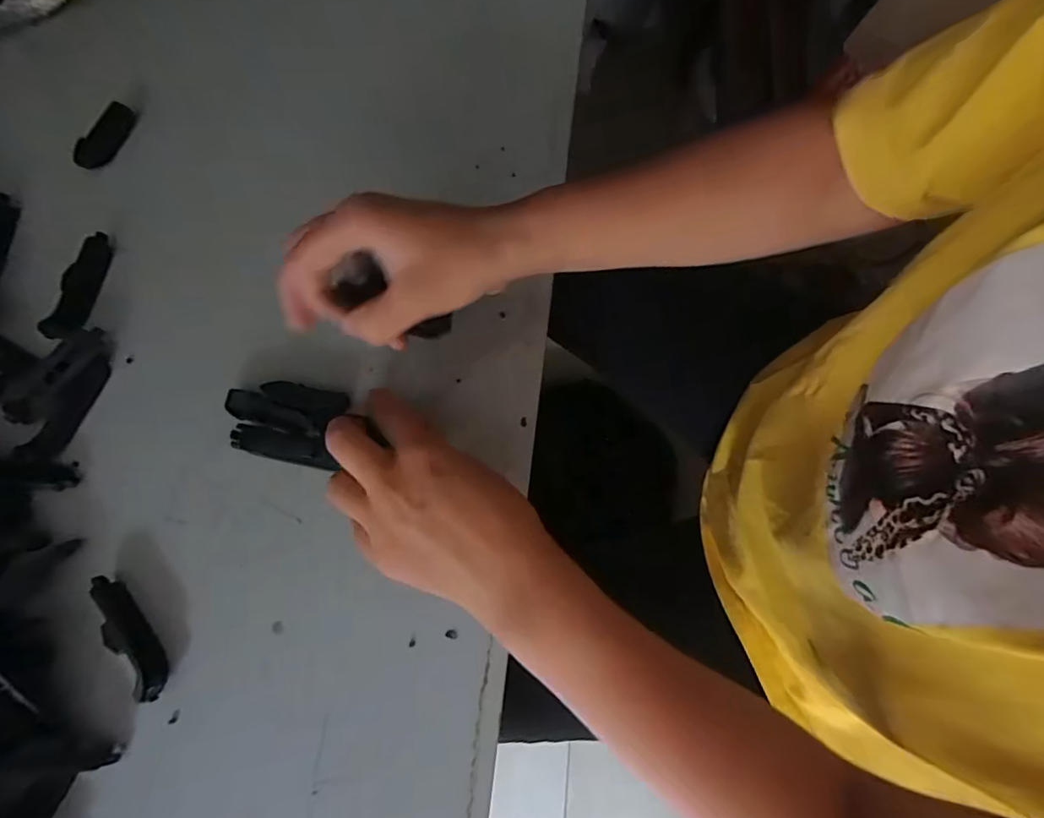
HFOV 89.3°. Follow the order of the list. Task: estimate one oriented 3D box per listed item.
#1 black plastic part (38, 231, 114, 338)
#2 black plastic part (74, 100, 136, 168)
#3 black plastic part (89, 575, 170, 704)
[{"bbox_3d":[-0.289,-0.081,0.345,0.023,0.007,0.073,12,79,4],"label":"black plastic part"},{"bbox_3d":[-0.291,-0.191,0.370,0.022,0.006,0.053,27,80,6],"label":"black plastic part"},{"bbox_3d":[-0.224,0.129,0.302,0.017,0.012,0.074,-35,79,-6],"label":"black plastic part"}]

